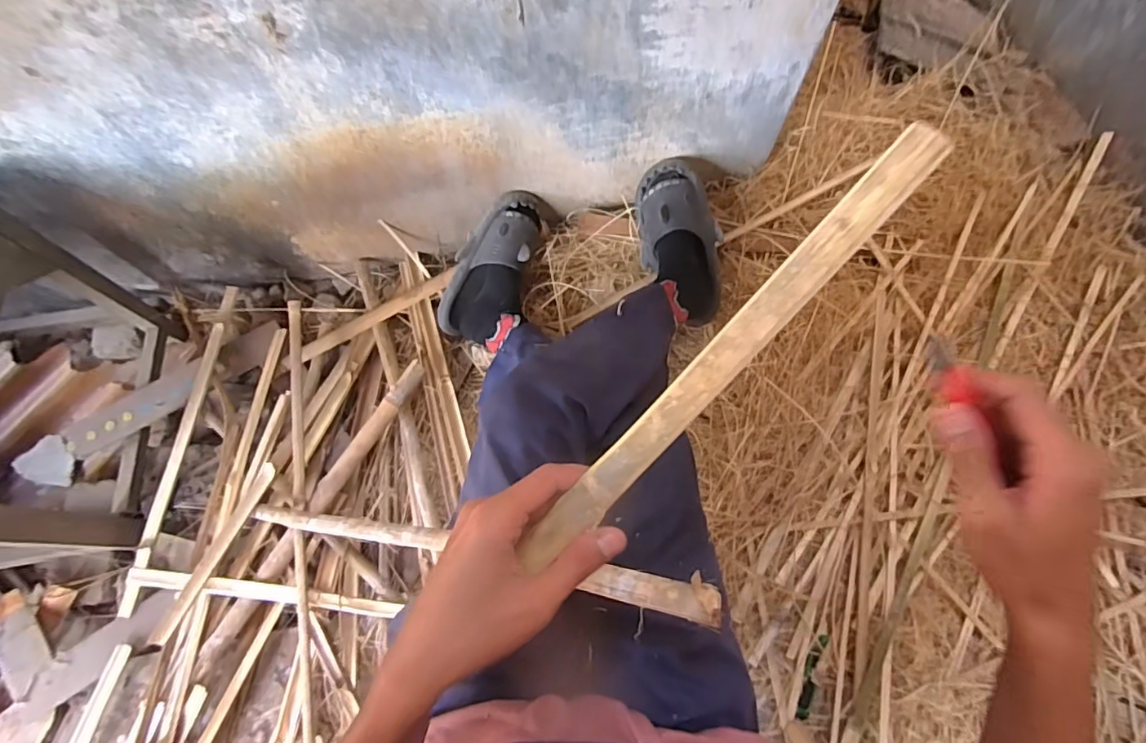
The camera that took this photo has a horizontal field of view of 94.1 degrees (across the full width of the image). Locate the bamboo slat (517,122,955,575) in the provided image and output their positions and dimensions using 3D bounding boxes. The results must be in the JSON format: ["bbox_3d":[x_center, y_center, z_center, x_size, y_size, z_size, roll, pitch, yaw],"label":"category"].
[{"bbox_3d":[0.085,-0.003,0.319,0.027,0.007,0.336,44,100,12],"label":"bamboo slat"}]

